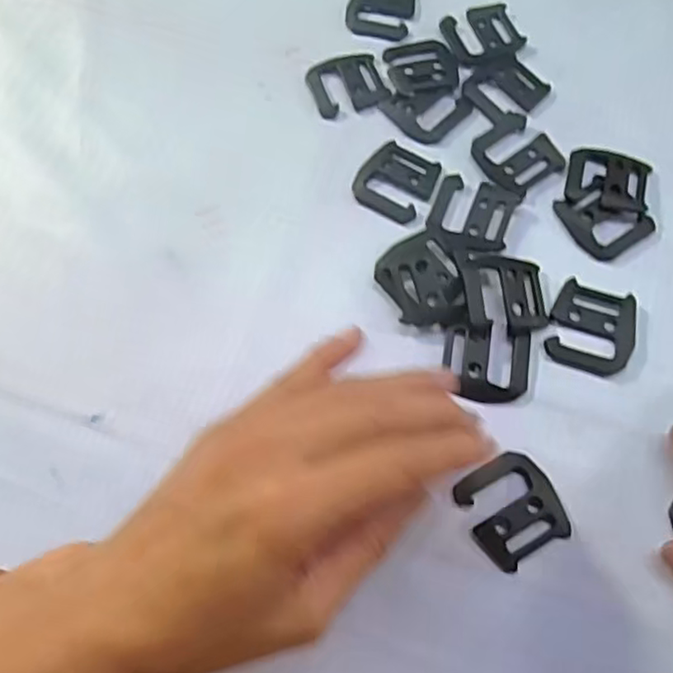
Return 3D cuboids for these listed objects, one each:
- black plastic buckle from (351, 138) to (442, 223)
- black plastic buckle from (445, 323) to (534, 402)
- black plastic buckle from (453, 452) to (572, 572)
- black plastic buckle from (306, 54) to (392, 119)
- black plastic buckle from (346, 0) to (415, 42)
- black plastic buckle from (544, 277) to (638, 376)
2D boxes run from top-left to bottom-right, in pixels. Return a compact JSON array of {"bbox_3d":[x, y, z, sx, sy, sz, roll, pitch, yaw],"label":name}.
[{"bbox_3d":[0.029,-0.076,0.312,0.037,0.004,0.038,33,73,14],"label":"black plastic buckle"},{"bbox_3d":[0.065,0.012,0.275,0.037,0.004,0.033,7,69,5],"label":"black plastic buckle"},{"bbox_3d":[0.070,0.068,0.253,0.037,0.004,0.038,-28,70,-9],"label":"black plastic buckle"},{"bbox_3d":[0.005,-0.134,0.335,0.038,0.004,0.036,-18,69,-5],"label":"black plastic buckle"},{"bbox_3d":[0.025,-0.184,0.354,0.036,0.004,0.041,11,69,7],"label":"black plastic buckle"},{"bbox_3d":[0.113,-0.004,0.279,0.036,0.004,0.038,17,70,9],"label":"black plastic buckle"}]

